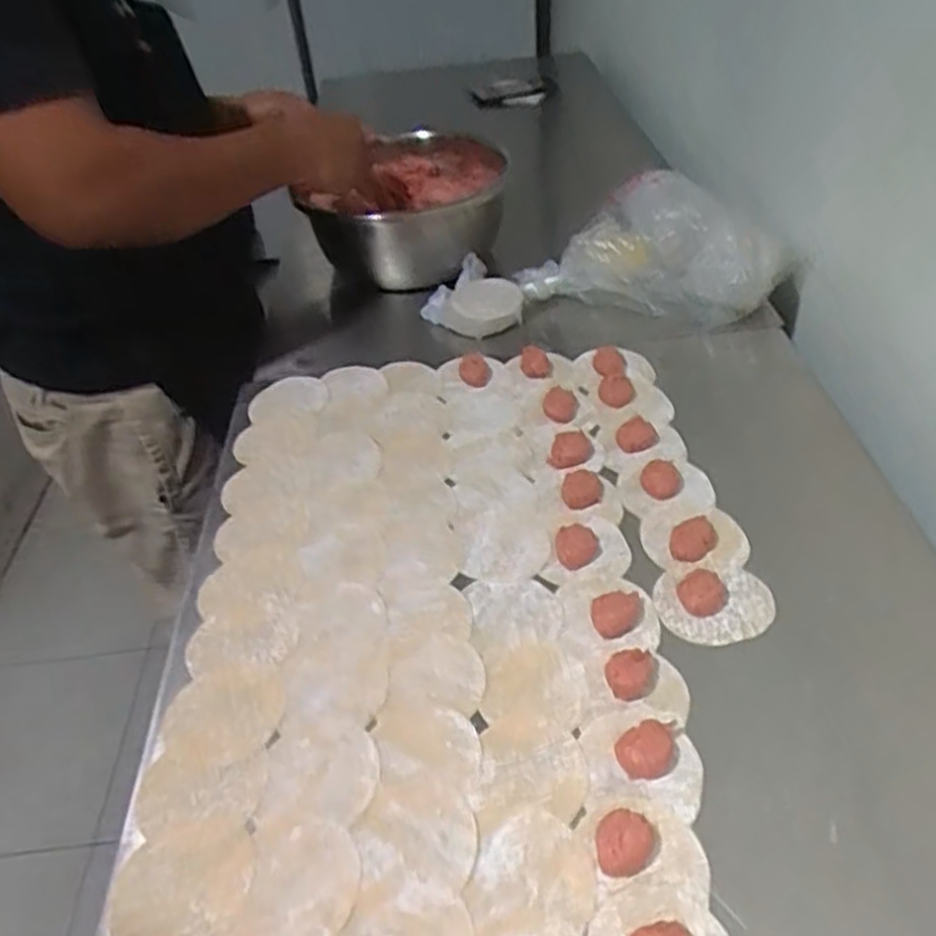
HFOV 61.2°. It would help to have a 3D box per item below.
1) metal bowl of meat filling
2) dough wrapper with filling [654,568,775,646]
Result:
[{"bbox_3d":[-0.085,-0.326,1.026,0.213,0.150,0.217,-19,44,-14],"label":"metal bowl of meat filling"},{"bbox_3d":[0.190,0.100,0.602,0.087,0.025,0.063,-4,42,2],"label":"dough wrapper with filling"}]

